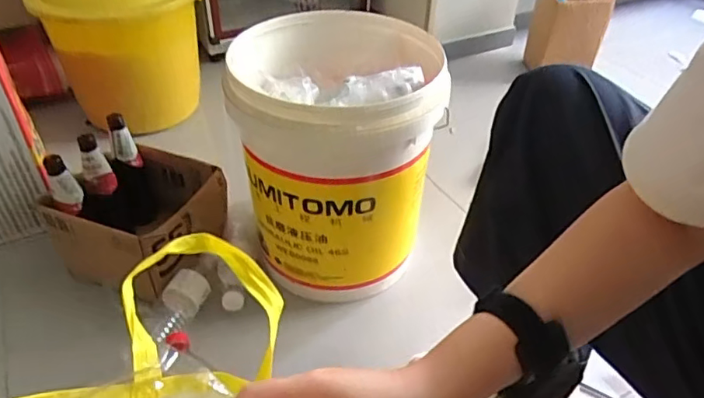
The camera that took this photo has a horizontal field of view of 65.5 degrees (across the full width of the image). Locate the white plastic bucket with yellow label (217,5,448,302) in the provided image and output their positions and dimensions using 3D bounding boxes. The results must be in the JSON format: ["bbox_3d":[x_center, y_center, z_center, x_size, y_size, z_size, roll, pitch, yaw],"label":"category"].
[{"bbox_3d":[-0.020,-0.063,0.845,0.277,0.346,0.274,0,39,0],"label":"white plastic bucket with yellow label"}]

